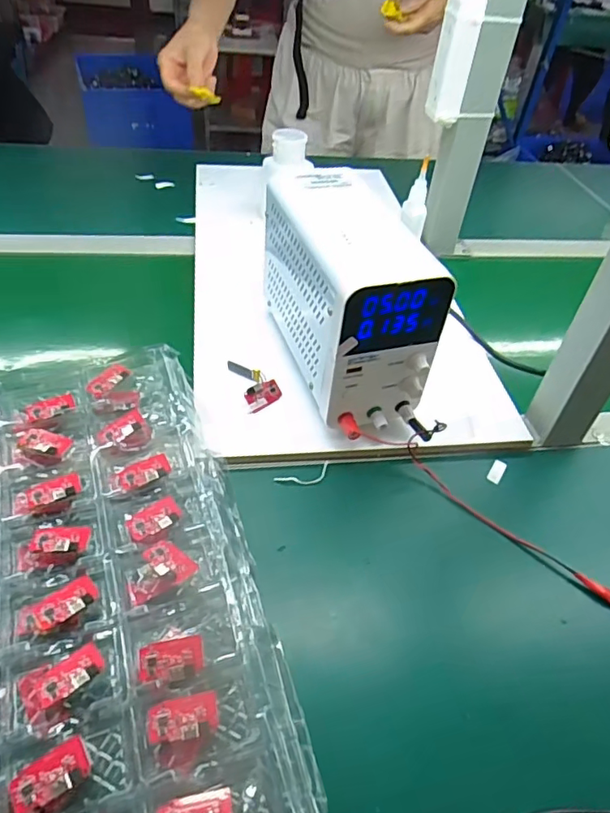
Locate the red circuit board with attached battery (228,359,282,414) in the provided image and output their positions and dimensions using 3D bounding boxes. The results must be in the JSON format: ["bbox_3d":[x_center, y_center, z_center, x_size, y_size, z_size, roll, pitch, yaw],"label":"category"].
[{"bbox_3d":[-0.044,-0.024,0.505,0.037,0.014,0.061,-13,48,-20],"label":"red circuit board with attached battery"}]

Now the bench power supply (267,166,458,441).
[{"bbox_3d":[0.035,-0.099,0.479,0.090,0.134,0.201,-9,47,-17],"label":"bench power supply"}]

